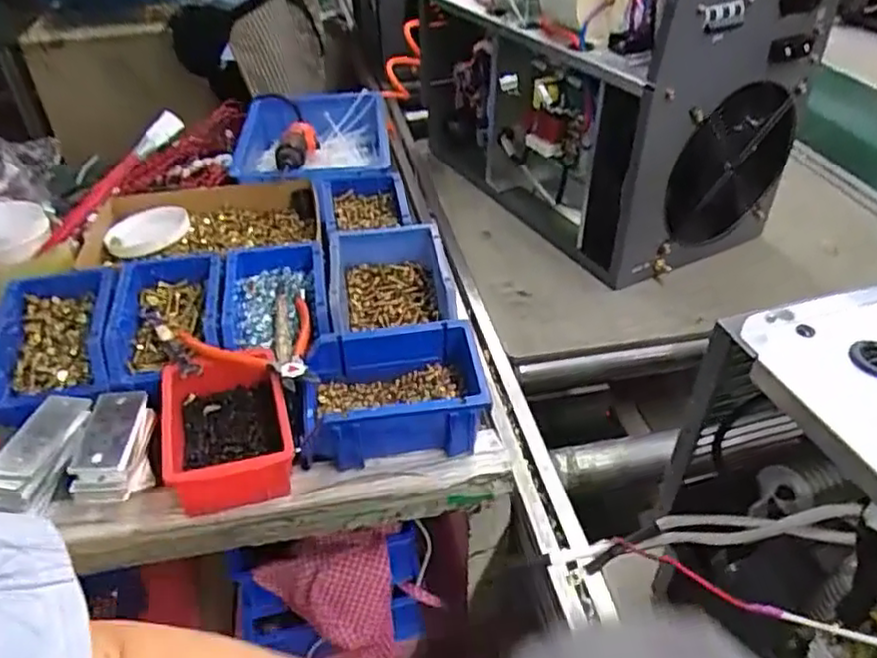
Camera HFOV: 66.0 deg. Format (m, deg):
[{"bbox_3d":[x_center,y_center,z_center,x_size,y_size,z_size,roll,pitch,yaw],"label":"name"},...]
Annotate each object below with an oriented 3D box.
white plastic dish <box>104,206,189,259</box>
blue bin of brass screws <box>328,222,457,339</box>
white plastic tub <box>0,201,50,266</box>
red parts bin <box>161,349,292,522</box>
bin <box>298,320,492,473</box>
[{"bbox_3d":[-0.363,-0.114,0.829,0.096,0.025,0.094,-1,39,0],"label":"white plastic dish"},{"bbox_3d":[-0.050,-0.043,0.709,0.121,0.060,0.179,-5,39,-5],"label":"blue bin of brass screws"},{"bbox_3d":[-0.480,-0.103,0.743,0.092,0.026,0.115,-29,47,-30],"label":"white plastic tub"},{"bbox_3d":[-0.181,0.082,0.583,0.099,0.049,0.146,-12,40,-13],"label":"red parts bin"},{"bbox_3d":[-0.041,0.060,0.599,0.159,0.076,0.100,-5,39,-5],"label":"bin"}]

